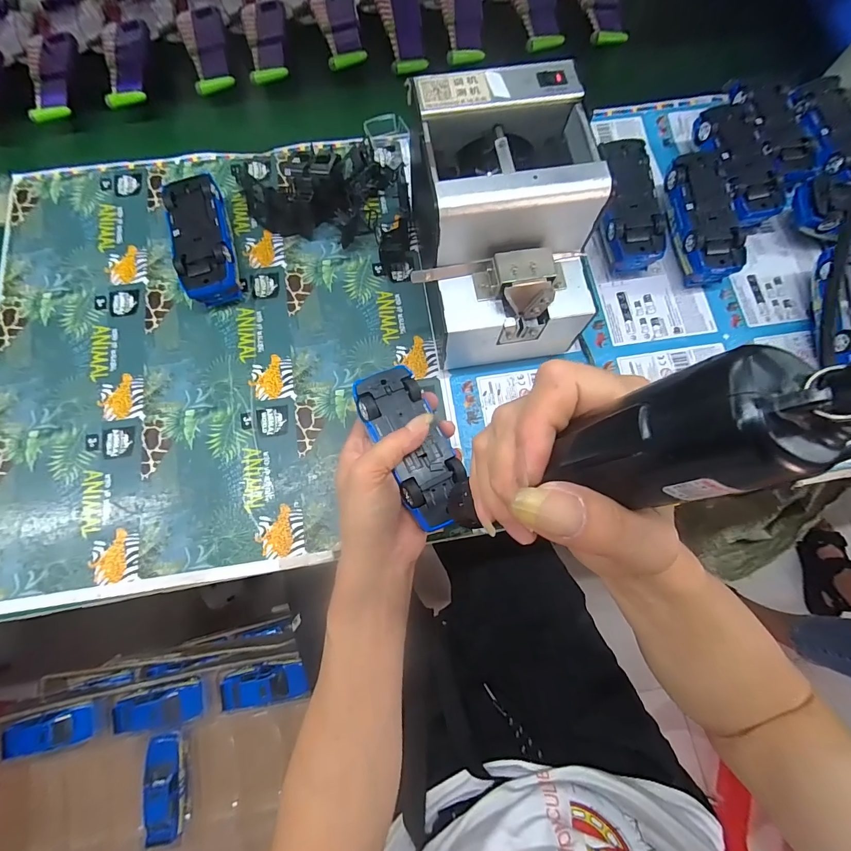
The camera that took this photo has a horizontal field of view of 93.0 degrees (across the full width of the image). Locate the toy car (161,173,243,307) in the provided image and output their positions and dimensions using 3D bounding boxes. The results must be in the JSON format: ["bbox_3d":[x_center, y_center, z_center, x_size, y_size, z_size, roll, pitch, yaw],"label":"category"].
[{"bbox_3d":[-0.217,-0.180,0.400,0.054,0.044,0.126,-16,76,-5],"label":"toy car"}]

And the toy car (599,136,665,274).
[{"bbox_3d":[0.203,-0.223,0.410,0.055,0.033,0.127,-2,74,-2],"label":"toy car"}]

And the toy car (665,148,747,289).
[{"bbox_3d":[0.274,-0.209,0.407,0.059,0.033,0.126,-3,74,-2],"label":"toy car"}]

